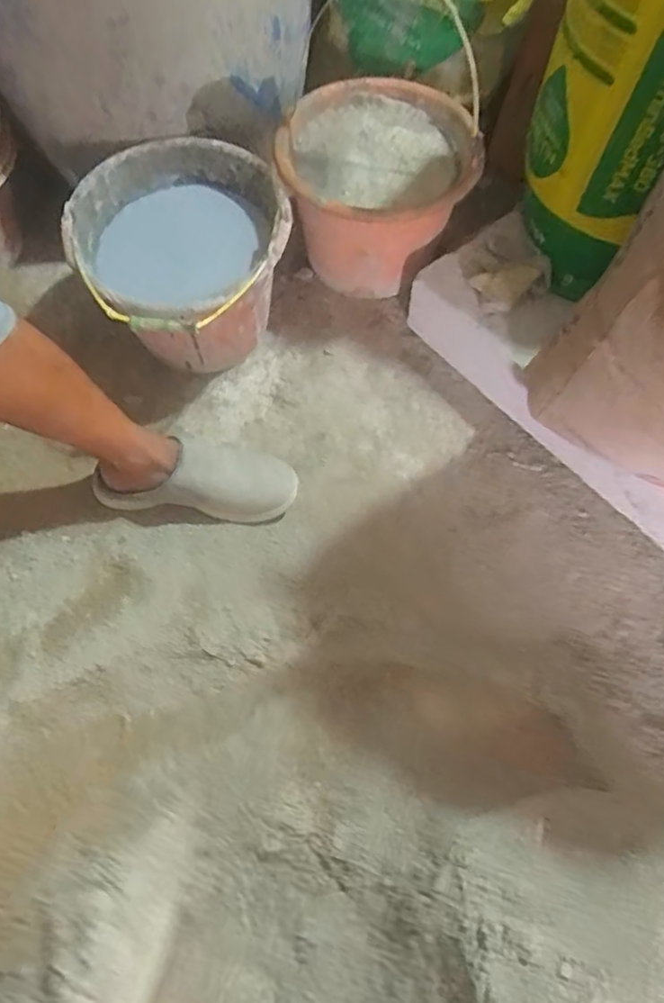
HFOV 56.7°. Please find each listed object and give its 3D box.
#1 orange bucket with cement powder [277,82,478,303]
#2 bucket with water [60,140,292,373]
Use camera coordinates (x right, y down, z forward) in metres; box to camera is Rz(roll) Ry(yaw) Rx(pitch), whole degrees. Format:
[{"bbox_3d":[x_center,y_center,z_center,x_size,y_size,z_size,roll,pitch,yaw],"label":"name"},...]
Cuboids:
[{"bbox_3d":[0.060,-0.433,0.900,0.261,0.192,0.281,0,63,0],"label":"orange bucket with cement powder"},{"bbox_3d":[-0.184,-0.298,0.832,0.276,0.205,0.298,0,63,0],"label":"bucket with water"}]

